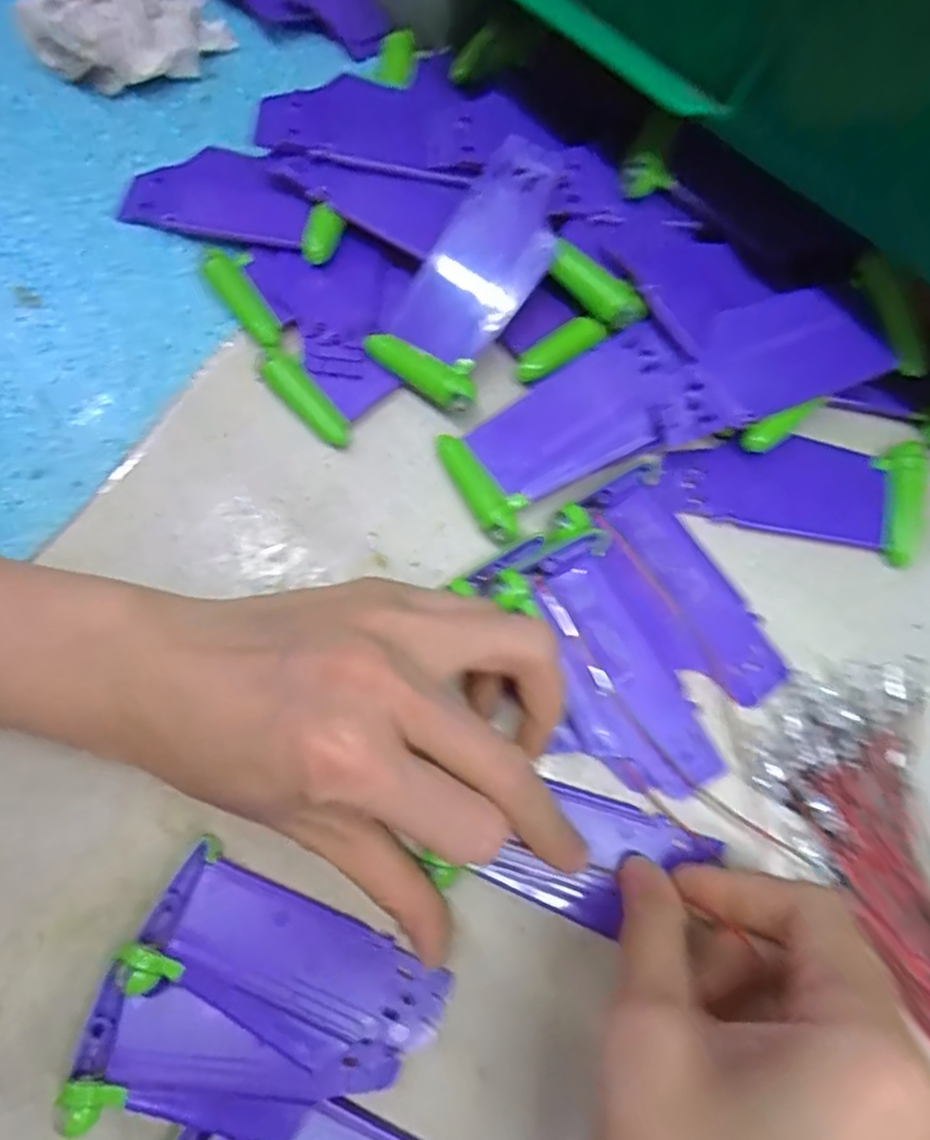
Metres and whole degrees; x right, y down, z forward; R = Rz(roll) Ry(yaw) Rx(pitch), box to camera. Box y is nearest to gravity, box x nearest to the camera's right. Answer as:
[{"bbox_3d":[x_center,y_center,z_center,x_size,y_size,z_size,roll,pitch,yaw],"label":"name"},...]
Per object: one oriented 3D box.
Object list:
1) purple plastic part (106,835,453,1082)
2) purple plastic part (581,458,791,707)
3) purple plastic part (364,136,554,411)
[{"bbox_3d":[-0.052,0.119,0.208,0.089,0.013,0.040,27,78,6],"label":"purple plastic part"},{"bbox_3d":[0.074,0.006,0.239,0.034,0.005,0.086,-27,82,-11],"label":"purple plastic part"},{"bbox_3d":[0.004,-0.103,0.245,0.041,0.009,0.089,30,94,7],"label":"purple plastic part"}]

